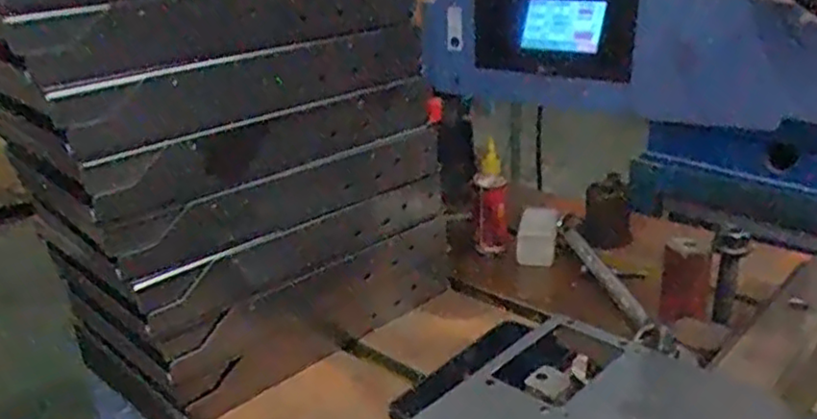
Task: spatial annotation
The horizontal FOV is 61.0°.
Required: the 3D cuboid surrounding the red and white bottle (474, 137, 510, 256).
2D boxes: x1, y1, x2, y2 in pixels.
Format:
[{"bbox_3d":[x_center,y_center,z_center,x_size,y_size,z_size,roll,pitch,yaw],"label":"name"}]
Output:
[{"bbox_3d":[0.099,-0.010,0.824,0.041,0.121,0.046,3,22,10],"label":"red and white bottle"}]

